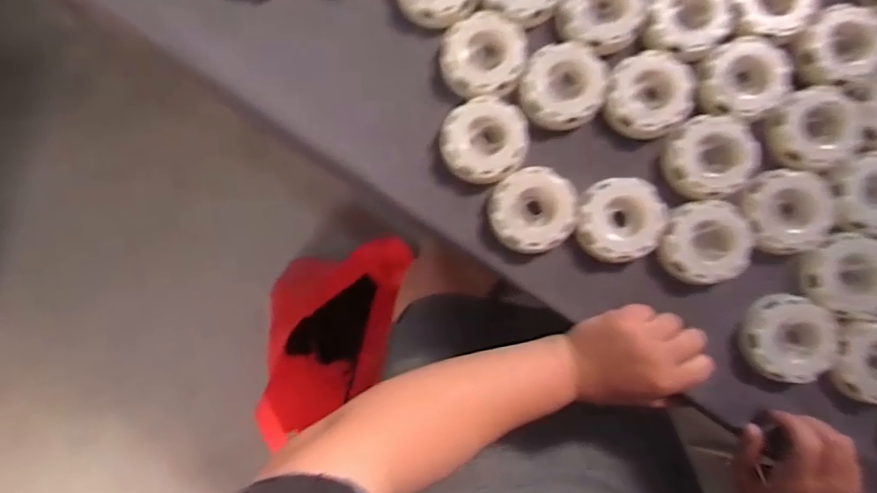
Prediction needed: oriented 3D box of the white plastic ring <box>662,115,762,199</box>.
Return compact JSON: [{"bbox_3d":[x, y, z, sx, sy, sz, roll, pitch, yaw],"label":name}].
[{"bbox_3d":[0.221,-0.073,0.466,0.070,0.025,0.064,0,84,0],"label":"white plastic ring"}]

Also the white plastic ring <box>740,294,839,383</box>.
[{"bbox_3d":[0.277,0.072,0.453,0.069,0.019,0.064,3,84,0],"label":"white plastic ring"}]

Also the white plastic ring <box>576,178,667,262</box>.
[{"bbox_3d":[0.145,-0.020,0.464,0.069,0.022,0.063,0,84,0],"label":"white plastic ring"}]

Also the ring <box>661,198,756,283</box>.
[{"bbox_3d":[0.214,-0.003,0.463,0.070,0.024,0.066,0,84,0],"label":"ring"}]

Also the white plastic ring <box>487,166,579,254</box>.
[{"bbox_3d":[0.075,-0.029,0.464,0.068,0.020,0.066,0,84,0],"label":"white plastic ring"}]

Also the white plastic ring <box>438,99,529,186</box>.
[{"bbox_3d":[0.037,-0.086,0.466,0.067,0.017,0.067,0,84,0],"label":"white plastic ring"}]

